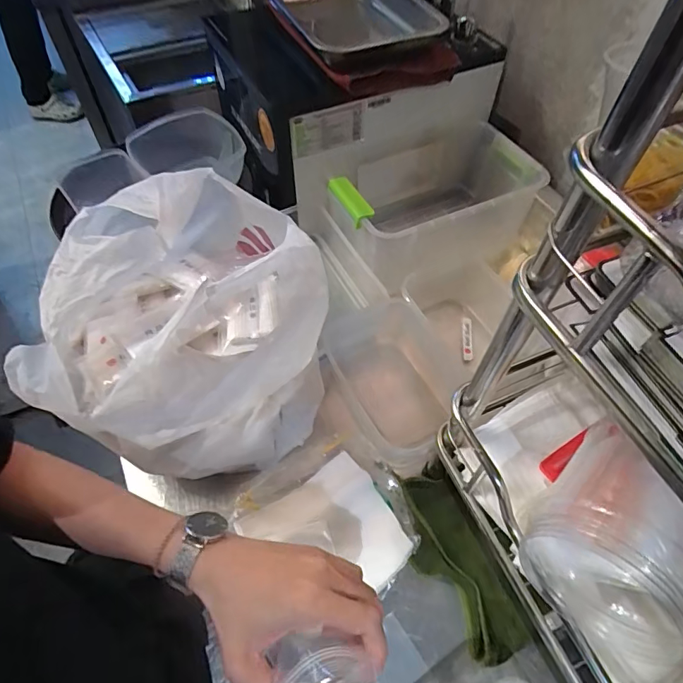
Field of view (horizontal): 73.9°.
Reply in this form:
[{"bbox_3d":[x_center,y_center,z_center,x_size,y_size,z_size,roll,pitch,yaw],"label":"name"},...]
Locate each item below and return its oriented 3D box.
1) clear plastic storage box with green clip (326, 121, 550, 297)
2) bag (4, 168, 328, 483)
[{"bbox_3d":[0.158,-0.223,0.759,0.348,0.149,0.208,-25,59,-17],"label":"clear plastic storage box with green clip"},{"bbox_3d":[-0.186,-0.019,0.525,0.287,0.265,0.301,-23,59,-15],"label":"bag"}]

